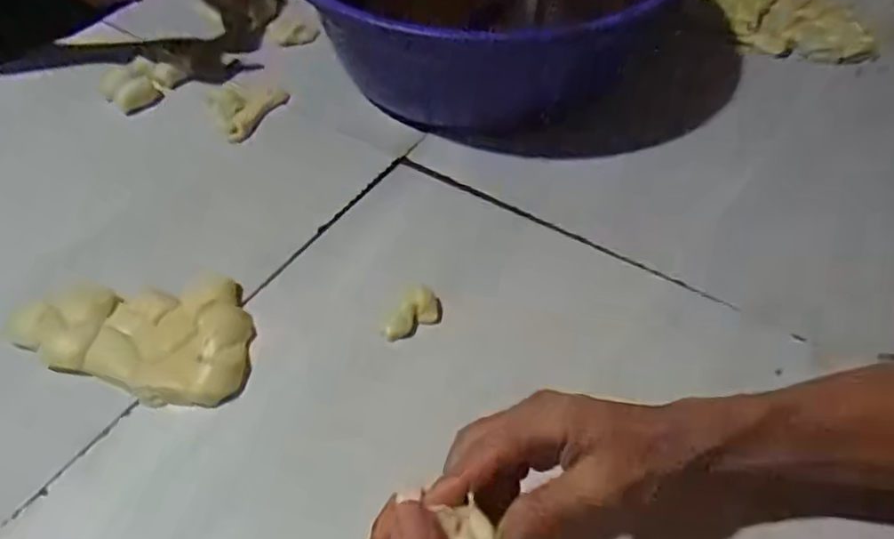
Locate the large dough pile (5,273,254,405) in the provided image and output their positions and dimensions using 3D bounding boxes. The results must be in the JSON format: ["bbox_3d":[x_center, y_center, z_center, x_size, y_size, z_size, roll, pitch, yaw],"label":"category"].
[{"bbox_3d":[-0.236,0.041,0.530,0.182,0.025,0.120,17,52,13],"label":"large dough pile"}]

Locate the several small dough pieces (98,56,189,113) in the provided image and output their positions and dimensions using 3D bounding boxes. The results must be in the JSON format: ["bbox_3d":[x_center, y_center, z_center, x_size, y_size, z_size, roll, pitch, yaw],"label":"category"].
[{"bbox_3d":[-0.337,-0.205,0.732,0.081,0.021,0.051,-31,98,-18],"label":"several small dough pieces"}]

